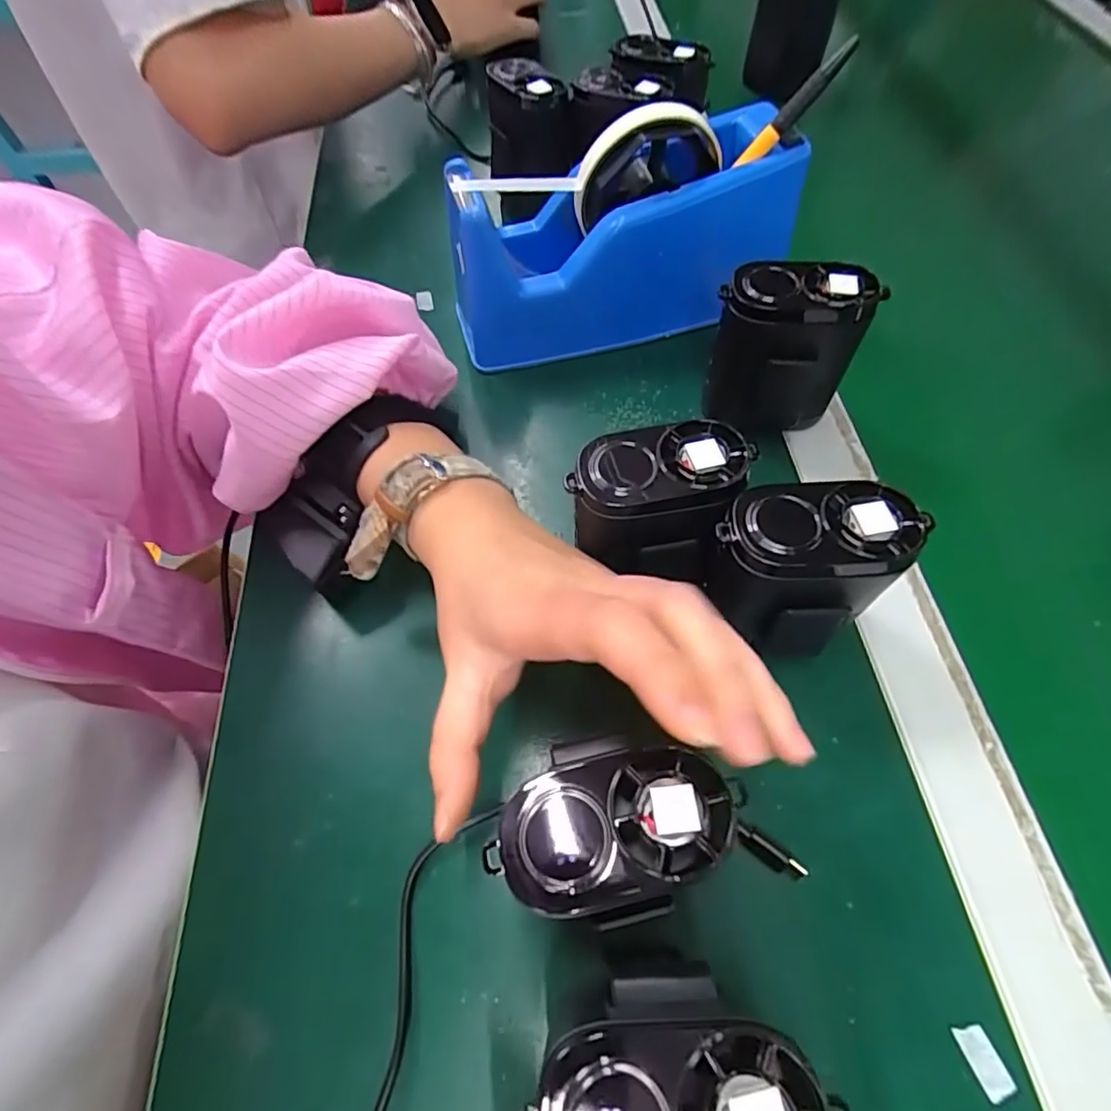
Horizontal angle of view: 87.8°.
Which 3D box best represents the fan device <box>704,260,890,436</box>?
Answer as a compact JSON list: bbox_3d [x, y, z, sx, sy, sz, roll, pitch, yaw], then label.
[{"bbox_3d":[0.116,-0.103,0.299,0.067,0.082,0.035,-2,60,2],"label":"fan device"}]

